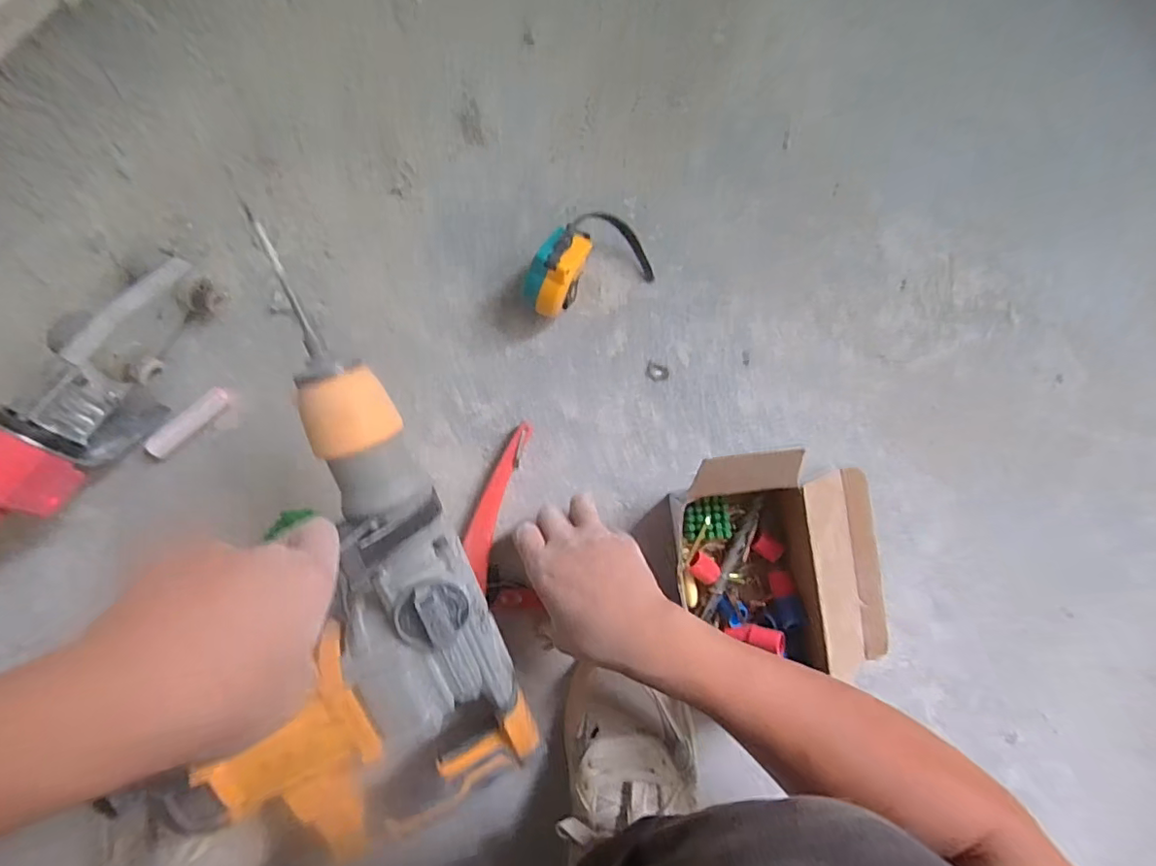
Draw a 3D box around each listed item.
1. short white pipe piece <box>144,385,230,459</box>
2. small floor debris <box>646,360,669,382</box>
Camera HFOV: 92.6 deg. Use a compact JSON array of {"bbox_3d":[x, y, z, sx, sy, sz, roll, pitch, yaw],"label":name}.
[{"bbox_3d":[-0.349,-0.009,0.497,0.083,0.013,0.014,-42,91,-1],"label":"short white pipe piece"},{"bbox_3d":[0.074,-0.057,0.516,0.022,0.008,0.015,24,89,-1],"label":"small floor debris"}]

